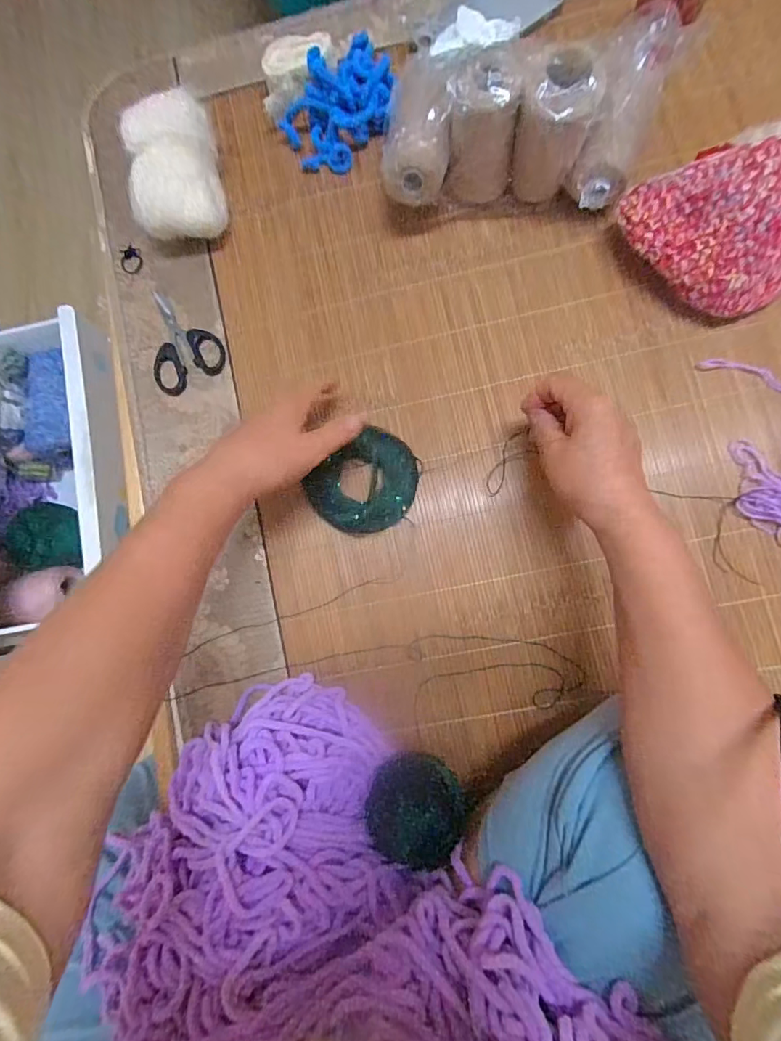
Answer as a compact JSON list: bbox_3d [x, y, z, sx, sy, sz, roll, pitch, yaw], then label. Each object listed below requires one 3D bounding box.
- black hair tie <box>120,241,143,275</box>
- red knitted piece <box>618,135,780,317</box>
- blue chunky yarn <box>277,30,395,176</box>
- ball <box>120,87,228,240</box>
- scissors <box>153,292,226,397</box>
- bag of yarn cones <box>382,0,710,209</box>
[{"bbox_3d":[-0.275,-0.278,0.498,0.021,0.006,0.031,-9,83,6],"label":"black hair tie"},{"bbox_3d":[0.298,-0.252,0.398,0.163,0.078,0.134,-28,82,3],"label":"red knitted piece"},{"bbox_3d":[-0.048,-0.411,0.470,0.120,0.040,0.085,-37,81,2],"label":"blue chunky yarn"},{"bbox_3d":[-0.208,-0.334,0.459,0.080,0.083,0.106,-6,84,6],"label":"ball"},{"bbox_3d":[-0.220,-0.191,0.486,0.075,0.005,0.110,-27,82,3],"label":"scissors"},{"bbox_3d":[0.110,-0.326,0.406,0.227,0.117,0.079,3,85,7],"label":"bag of yarn cones"}]

